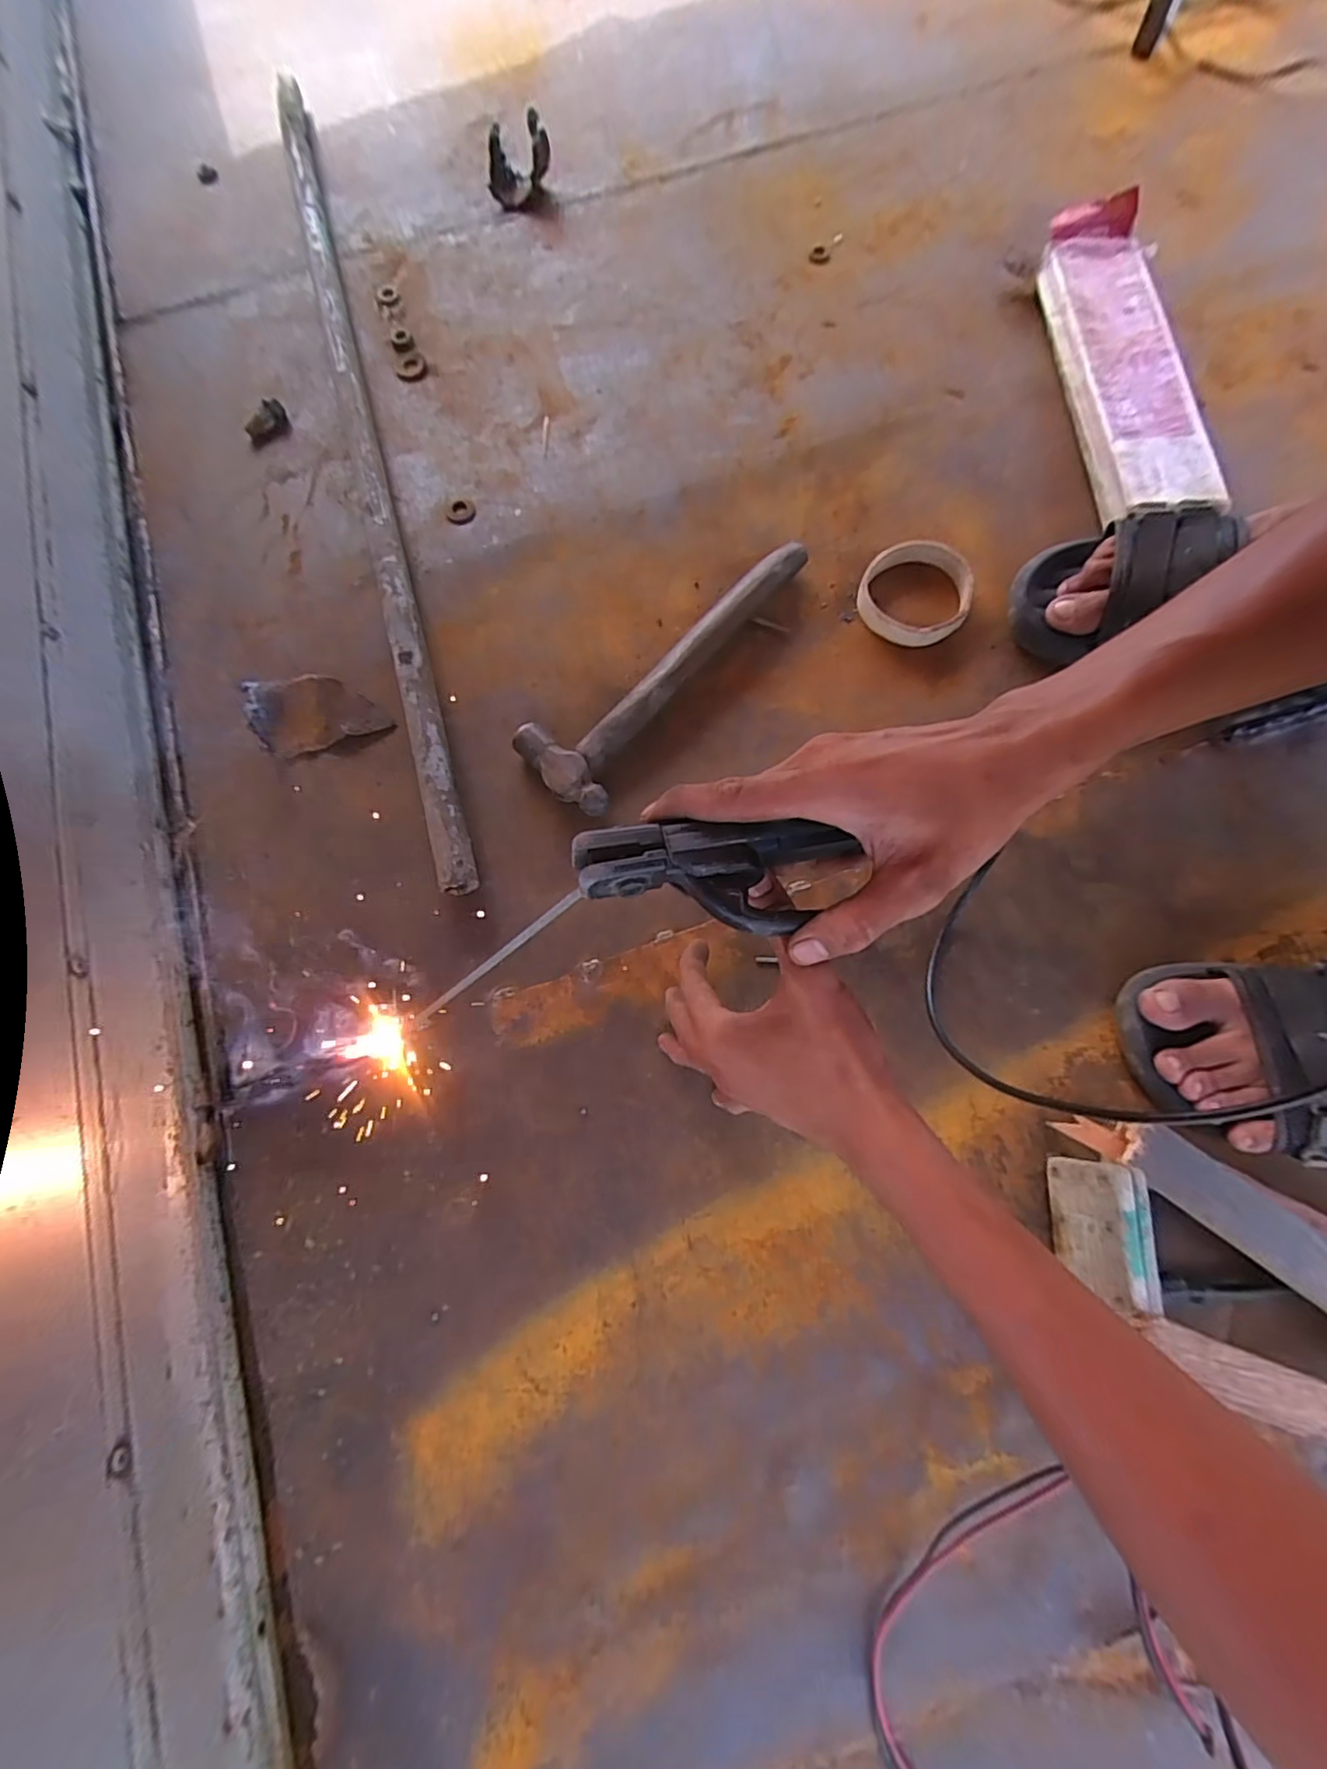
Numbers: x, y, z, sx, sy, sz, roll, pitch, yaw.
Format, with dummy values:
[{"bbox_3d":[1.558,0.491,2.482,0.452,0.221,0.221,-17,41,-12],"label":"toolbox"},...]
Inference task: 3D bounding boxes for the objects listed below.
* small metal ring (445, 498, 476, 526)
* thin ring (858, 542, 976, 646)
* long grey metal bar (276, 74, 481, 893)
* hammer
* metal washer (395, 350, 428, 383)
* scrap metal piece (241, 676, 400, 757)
[{"bbox_3d":[-0.180,-0.330,0.551,0.027,0.006,0.027,0,73,1],"label":"small metal ring"},{"bbox_3d":[0.207,-0.242,0.513,0.086,0.021,0.092,0,73,1],"label":"thin ring"},{"bbox_3d":[-0.285,-0.448,0.572,0.026,0.031,0.934,-17,74,-4],"label":"long grey metal bar"},{"bbox_3d":[0.006,-0.178,0.494,0.082,0.028,0.280,39,78,12],"label":"hammer"},{"bbox_3d":[-0.245,-0.502,0.603,0.030,0.004,0.032,-17,74,-4],"label":"metal washer"},{"bbox_3d":[-0.275,-0.144,0.490,0.090,0.027,0.065,-22,74,-5],"label":"scrap metal piece"}]

